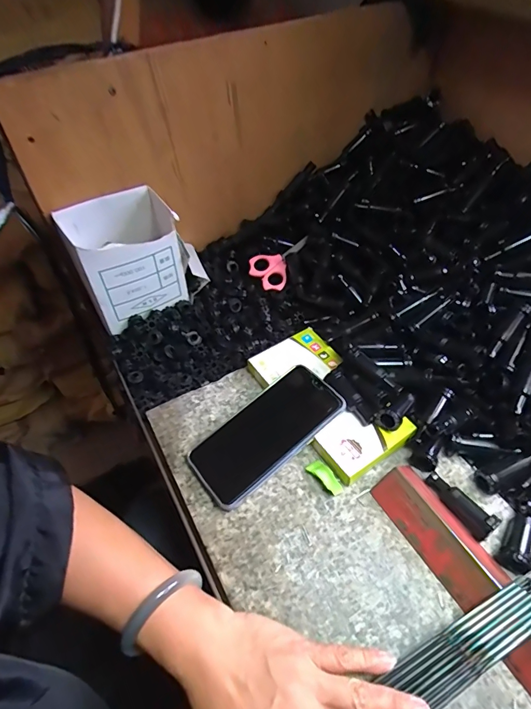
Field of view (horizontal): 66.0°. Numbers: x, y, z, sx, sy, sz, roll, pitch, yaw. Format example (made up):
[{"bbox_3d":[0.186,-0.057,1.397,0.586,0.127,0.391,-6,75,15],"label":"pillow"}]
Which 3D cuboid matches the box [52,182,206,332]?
[{"bbox_3d":[-0.162,-0.122,0.516,0.143,0.133,0.086,-26,53,-17],"label":"box"}]

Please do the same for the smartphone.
[{"bbox_3d":[0.002,0.076,0.409,0.156,0.012,0.074,-38,53,-16],"label":"smartphone"}]

